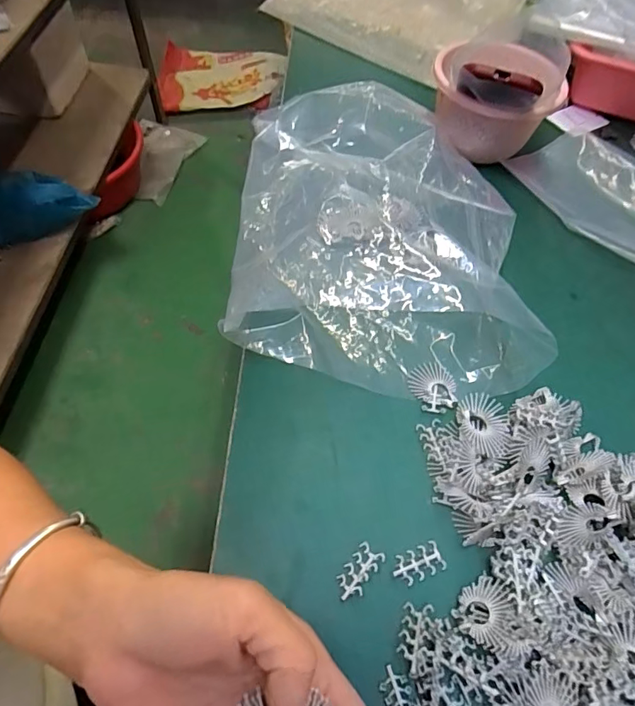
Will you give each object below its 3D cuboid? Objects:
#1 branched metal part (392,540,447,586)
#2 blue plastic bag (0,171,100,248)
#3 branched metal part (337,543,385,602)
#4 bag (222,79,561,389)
[{"bbox_3d":[0.071,0.148,0.340,0.037,0.004,0.020,-17,61,-13],"label":"branched metal part"},{"bbox_3d":[-0.666,-0.343,1.136,0.279,0.124,0.133,-7,59,-7],"label":"blue plastic bag"},{"bbox_3d":[0.028,0.151,0.333,0.019,0.007,0.038,35,63,17],"label":"branched metal part"},{"bbox_3d":[0.056,-0.128,0.456,0.259,0.076,0.312,5,58,0],"label":"bag"}]

